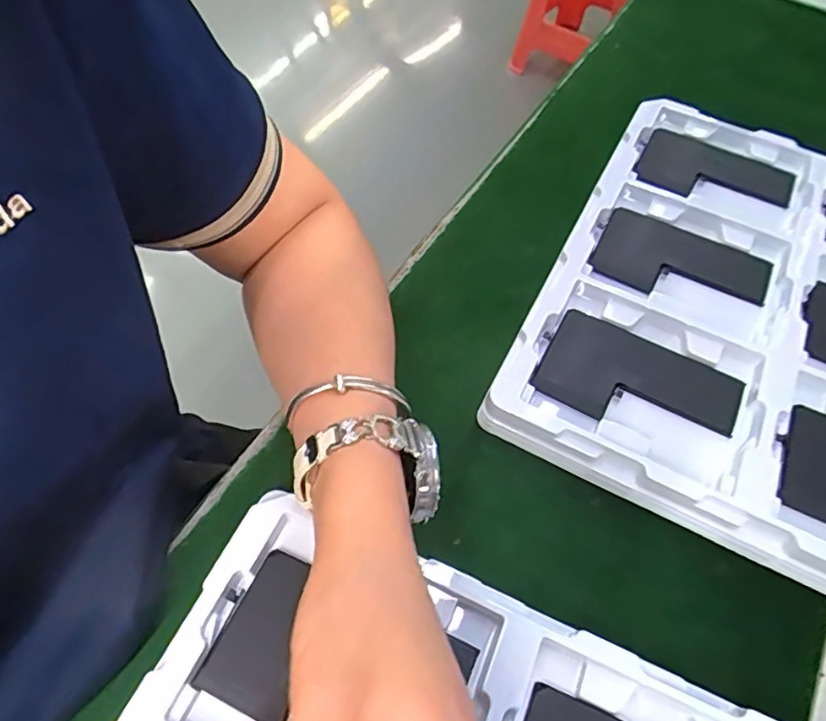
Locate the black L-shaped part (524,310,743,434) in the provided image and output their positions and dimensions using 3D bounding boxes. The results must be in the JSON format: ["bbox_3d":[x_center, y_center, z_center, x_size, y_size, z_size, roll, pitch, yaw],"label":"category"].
[{"bbox_3d":[0.125,0.014,0.332,0.105,0.008,0.064,28,62,14],"label":"black L-shaped part"}]

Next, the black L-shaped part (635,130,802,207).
[{"bbox_3d":[0.215,-0.132,0.426,0.103,0.017,0.077,25,62,13],"label":"black L-shaped part"}]

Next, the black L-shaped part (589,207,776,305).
[{"bbox_3d":[0.170,-0.061,0.380,0.105,0.007,0.068,26,62,13],"label":"black L-shaped part"}]

